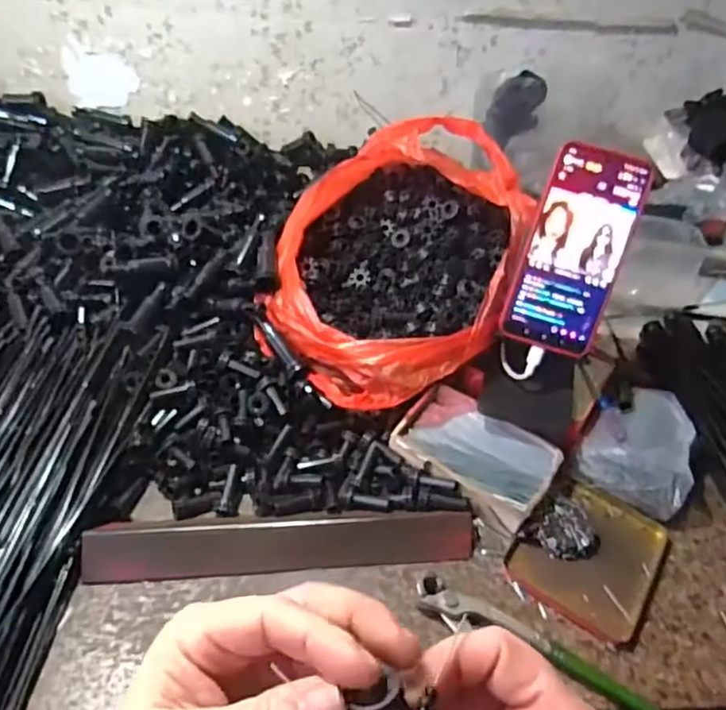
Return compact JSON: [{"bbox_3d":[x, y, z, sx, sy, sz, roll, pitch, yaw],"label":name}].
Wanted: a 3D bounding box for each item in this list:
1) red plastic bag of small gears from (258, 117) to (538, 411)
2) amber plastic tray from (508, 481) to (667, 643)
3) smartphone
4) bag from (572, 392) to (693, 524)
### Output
[{"bbox_3d":[0.027,-0.091,0.562,0.216,0.143,0.243,4,45,-3],"label":"red plastic bag of small gears"},{"bbox_3d":[0.181,0.159,0.499,0.096,0.008,0.120,30,49,21],"label":"amber plastic tray"},{"bbox_3d":[0.171,-0.084,0.504,0.079,0.161,0.011,18,12,11],"label":"smartphone"},{"bbox_3d":[0.246,0.079,0.553,0.087,0.047,0.106,25,47,16],"label":"bag"}]

